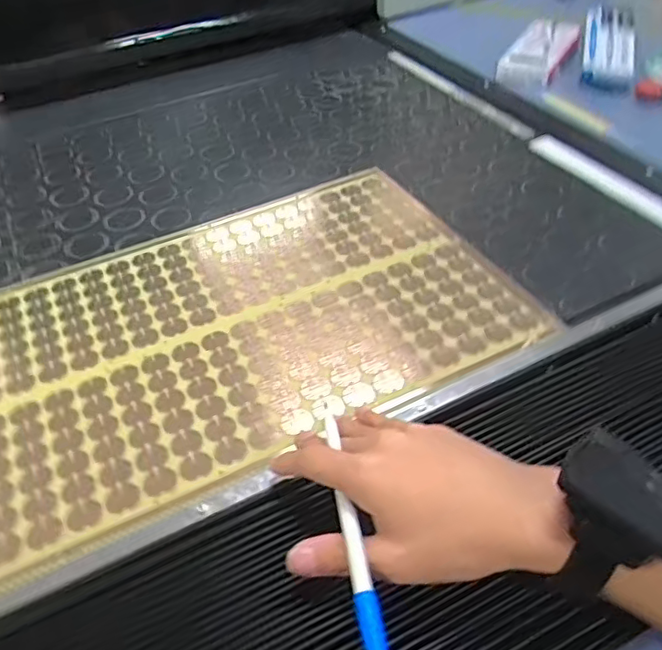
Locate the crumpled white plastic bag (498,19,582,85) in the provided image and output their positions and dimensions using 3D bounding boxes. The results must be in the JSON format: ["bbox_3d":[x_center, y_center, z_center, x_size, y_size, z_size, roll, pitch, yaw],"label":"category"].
[{"bbox_3d":[0.287,-0.377,0.845,0.082,0.032,0.170,22,51,25],"label":"crumpled white plastic bag"}]

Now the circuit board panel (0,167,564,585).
[{"bbox_3d":[-0.094,-0.001,0.517,0.466,0.006,0.293,-22,47,-15],"label":"circuit board panel"}]

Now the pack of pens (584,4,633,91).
[{"bbox_3d":[0.383,-0.386,0.843,0.062,0.035,0.149,6,64,11],"label":"pack of pens"}]

